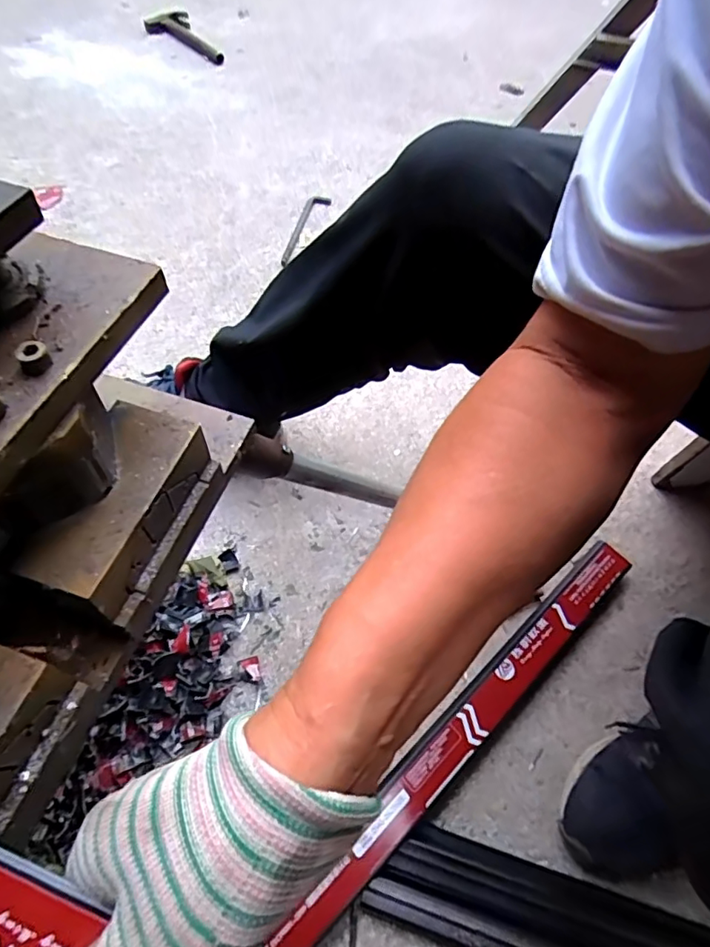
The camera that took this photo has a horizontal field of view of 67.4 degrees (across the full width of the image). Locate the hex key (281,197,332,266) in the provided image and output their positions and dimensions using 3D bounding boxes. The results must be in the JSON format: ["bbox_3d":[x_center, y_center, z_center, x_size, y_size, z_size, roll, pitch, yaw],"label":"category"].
[{"bbox_3d":[-0.103,-0.471,1.013,0.039,0.016,0.212,17,61,10],"label":"hex key"}]

